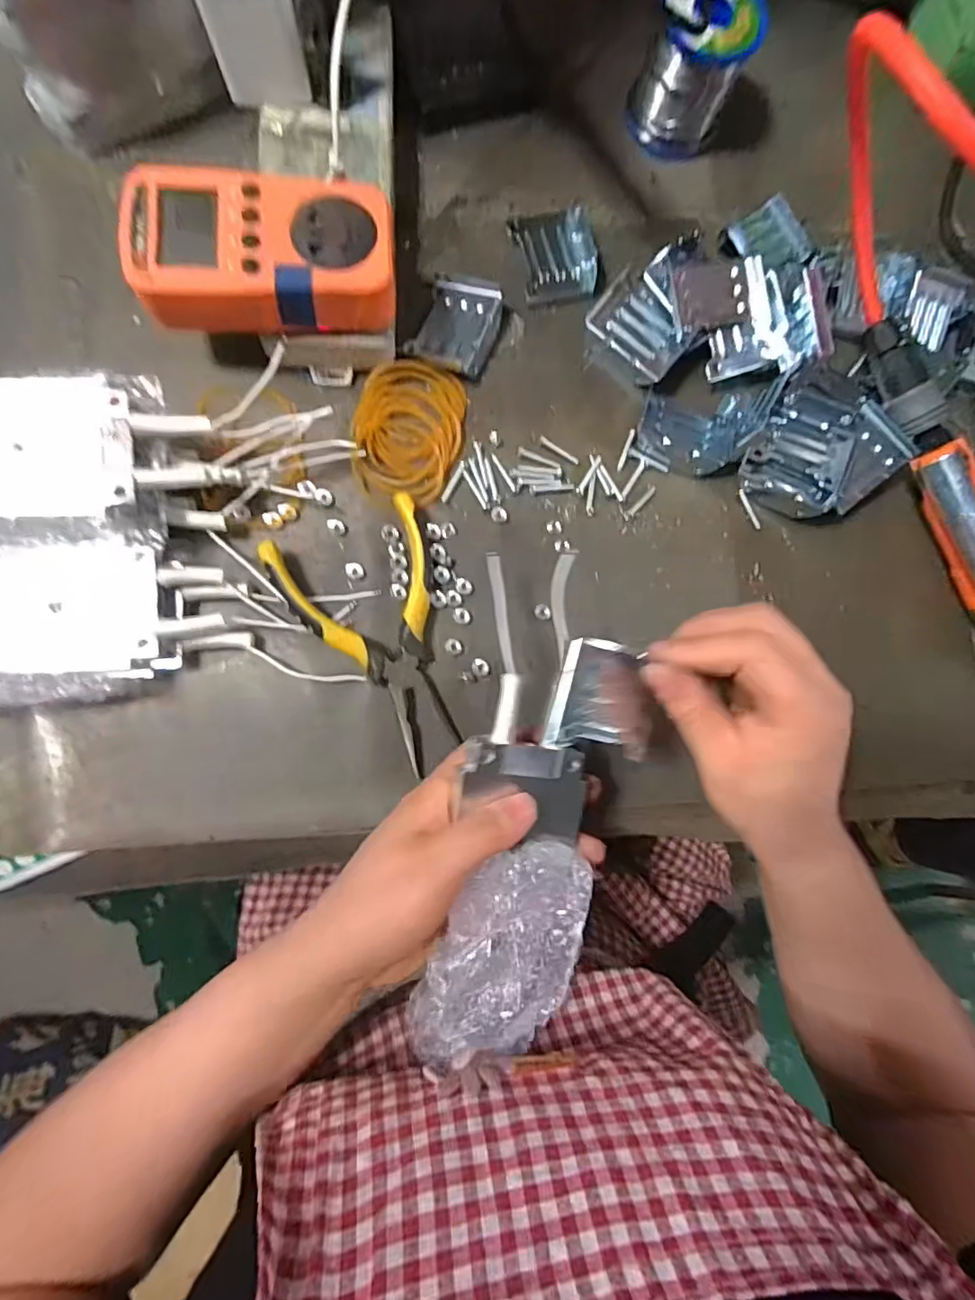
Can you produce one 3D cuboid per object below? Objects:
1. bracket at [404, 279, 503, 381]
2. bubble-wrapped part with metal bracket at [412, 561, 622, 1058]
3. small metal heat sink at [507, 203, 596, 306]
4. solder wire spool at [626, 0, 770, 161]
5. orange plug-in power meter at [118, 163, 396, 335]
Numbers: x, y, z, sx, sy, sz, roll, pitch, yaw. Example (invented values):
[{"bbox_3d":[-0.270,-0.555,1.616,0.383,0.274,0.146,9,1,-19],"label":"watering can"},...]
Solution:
[{"bbox_3d":[-0.019,-0.199,0.346,0.047,0.015,0.057,24,82,-4],"label":"bracket"},{"bbox_3d":[0.016,0.067,0.259,0.071,0.061,0.222,7,86,-6],"label":"bubble-wrapped part with metal bracket"},{"bbox_3d":[0.044,-0.256,0.363,0.048,0.015,0.059,-13,86,-8],"label":"small metal heat sink"},{"bbox_3d":[0.134,-0.382,0.364,0.062,0.065,0.060,21,82,-4],"label":"solder wire spool"},{"bbox_3d":[-0.112,-0.202,0.287,0.125,0.026,0.076,-5,85,-8],"label":"orange plug-in power meter"}]

